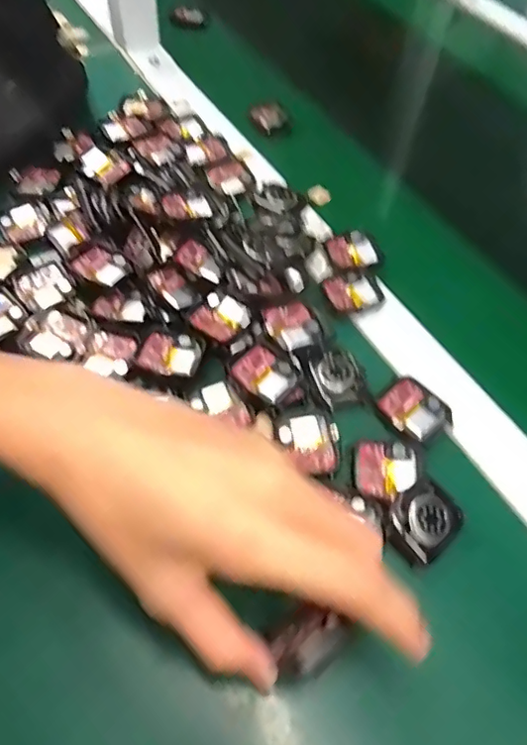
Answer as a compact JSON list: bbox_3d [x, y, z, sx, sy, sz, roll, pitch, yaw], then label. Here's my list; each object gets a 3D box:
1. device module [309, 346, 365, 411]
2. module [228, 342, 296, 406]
[{"bbox_3d":[0.049,0.003,0.364,0.031,0.005,0.040,-17,59,-15],"label":"device module"},{"bbox_3d":[-0.001,0.000,0.355,0.036,0.006,0.041,-36,65,-24],"label":"module"}]

